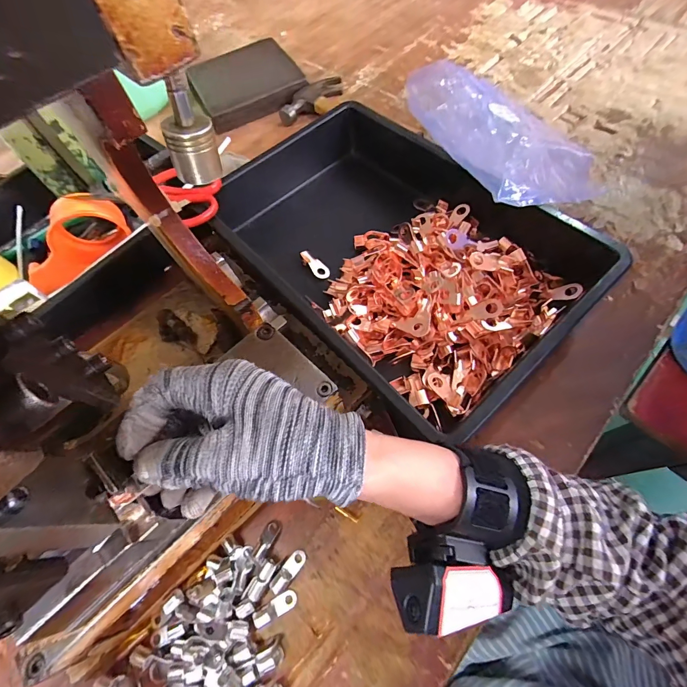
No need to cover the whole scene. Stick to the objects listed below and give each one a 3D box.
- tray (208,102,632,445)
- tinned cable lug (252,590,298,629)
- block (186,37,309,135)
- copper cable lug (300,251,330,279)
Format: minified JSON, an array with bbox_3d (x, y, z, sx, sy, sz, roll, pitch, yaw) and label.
[{"bbox_3d":[0.050,-0.118,0.364,0.257,0.053,0.393,-35,64,-12],"label":"tray"},{"bbox_3d":[-0.051,0.200,0.262,0.033,0.007,0.013,-20,62,-21],"label":"tinned cable lug"},{"bbox_3d":[-0.159,-0.424,0.567,0.163,0.030,0.167,-27,63,-8],"label":"block"},{"bbox_3d":[-0.032,-0.089,0.391,0.018,0.007,0.043,-42,66,-15],"label":"copper cable lug"}]

